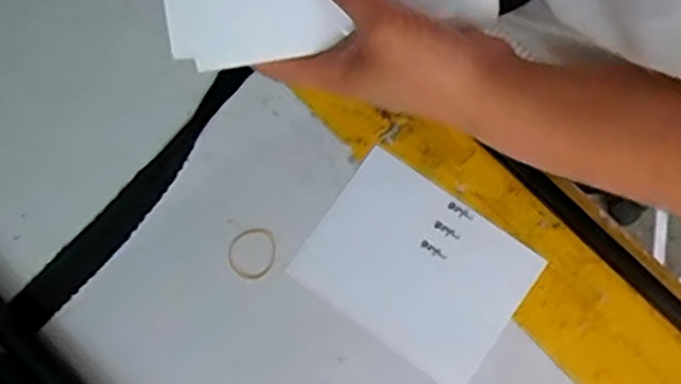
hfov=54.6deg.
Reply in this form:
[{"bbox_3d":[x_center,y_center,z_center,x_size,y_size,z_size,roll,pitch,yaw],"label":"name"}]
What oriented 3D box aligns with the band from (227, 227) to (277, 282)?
[{"bbox_3d":[-0.070,0.049,0.530,0.041,0.004,0.039,-1,78,3],"label":"band"}]

